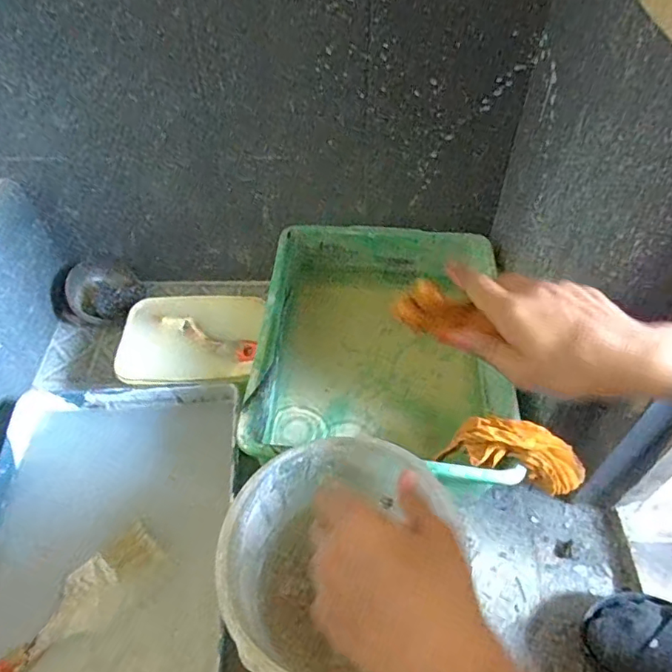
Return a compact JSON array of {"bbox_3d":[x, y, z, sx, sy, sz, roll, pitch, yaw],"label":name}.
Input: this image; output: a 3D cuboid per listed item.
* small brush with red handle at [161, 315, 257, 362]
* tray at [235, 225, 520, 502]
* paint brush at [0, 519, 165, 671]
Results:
[{"bbox_3d":[-0.170,-0.001,0.722,0.145,0.011,0.030,21,54,18],"label":"small brush with red handle"},{"bbox_3d":[0.060,0.017,0.719,0.304,0.118,0.381,2,50,4],"label":"tray"},{"bbox_3d":[-0.274,0.282,0.552,0.208,0.011,0.061,-38,58,-26],"label":"paint brush"}]

